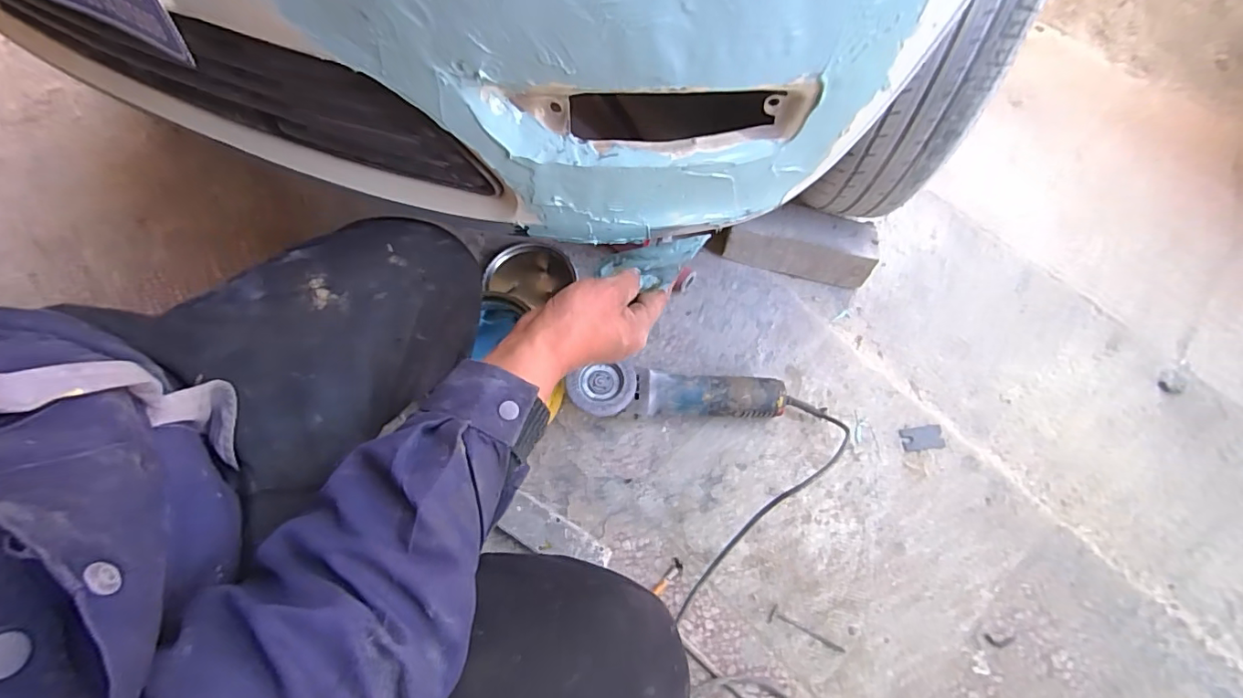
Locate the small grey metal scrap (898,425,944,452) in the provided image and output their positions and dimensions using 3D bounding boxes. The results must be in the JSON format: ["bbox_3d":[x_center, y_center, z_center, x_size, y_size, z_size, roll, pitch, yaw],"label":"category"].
[{"bbox_3d":[0.412,0.122,0.726,0.059,0.004,0.033,-5,68,-2],"label":"small grey metal scrap"}]

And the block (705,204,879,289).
[{"bbox_3d":[0.263,-0.161,0.808,0.227,0.082,0.074,13,69,5],"label":"block"}]

